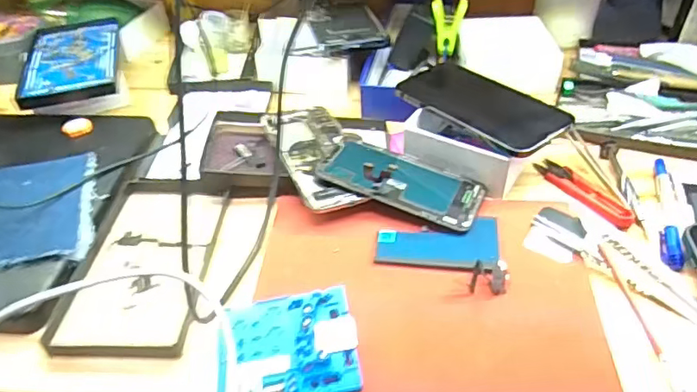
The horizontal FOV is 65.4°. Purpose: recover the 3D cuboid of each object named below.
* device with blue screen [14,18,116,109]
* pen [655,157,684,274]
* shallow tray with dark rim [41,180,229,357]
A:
[{"bbox_3d":[-0.310,-0.158,0.609,0.092,0.010,0.165,-12,43,-9],"label":"device with blue screen"},{"bbox_3d":[0.268,0.009,0.454,0.014,0.007,0.127,11,44,16],"label":"pen"},{"bbox_3d":[-0.161,0.050,0.451,0.095,0.023,0.177,1,42,6],"label":"shallow tray with dark rim"}]

